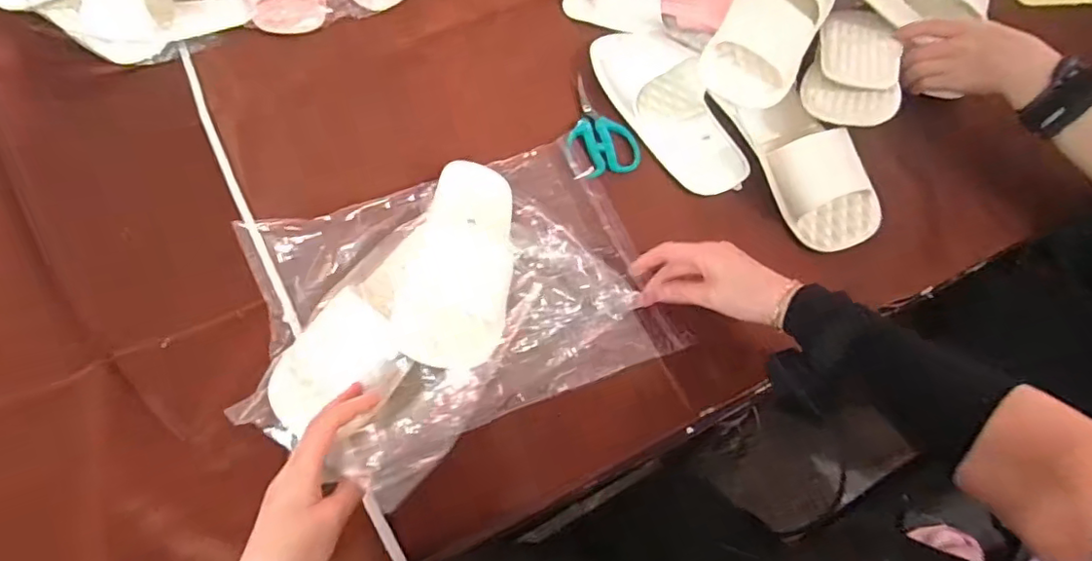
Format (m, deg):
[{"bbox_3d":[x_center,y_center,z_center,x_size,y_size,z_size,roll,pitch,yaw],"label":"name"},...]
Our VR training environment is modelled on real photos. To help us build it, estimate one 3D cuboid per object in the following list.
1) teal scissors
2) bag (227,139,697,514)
[{"bbox_3d":[0.060,-0.186,0.691,0.082,0.006,0.152,-9,62,-5],"label":"teal scissors"},{"bbox_3d":[-0.087,0.012,0.549,0.382,0.083,0.282,-28,65,-14],"label":"bag"}]

